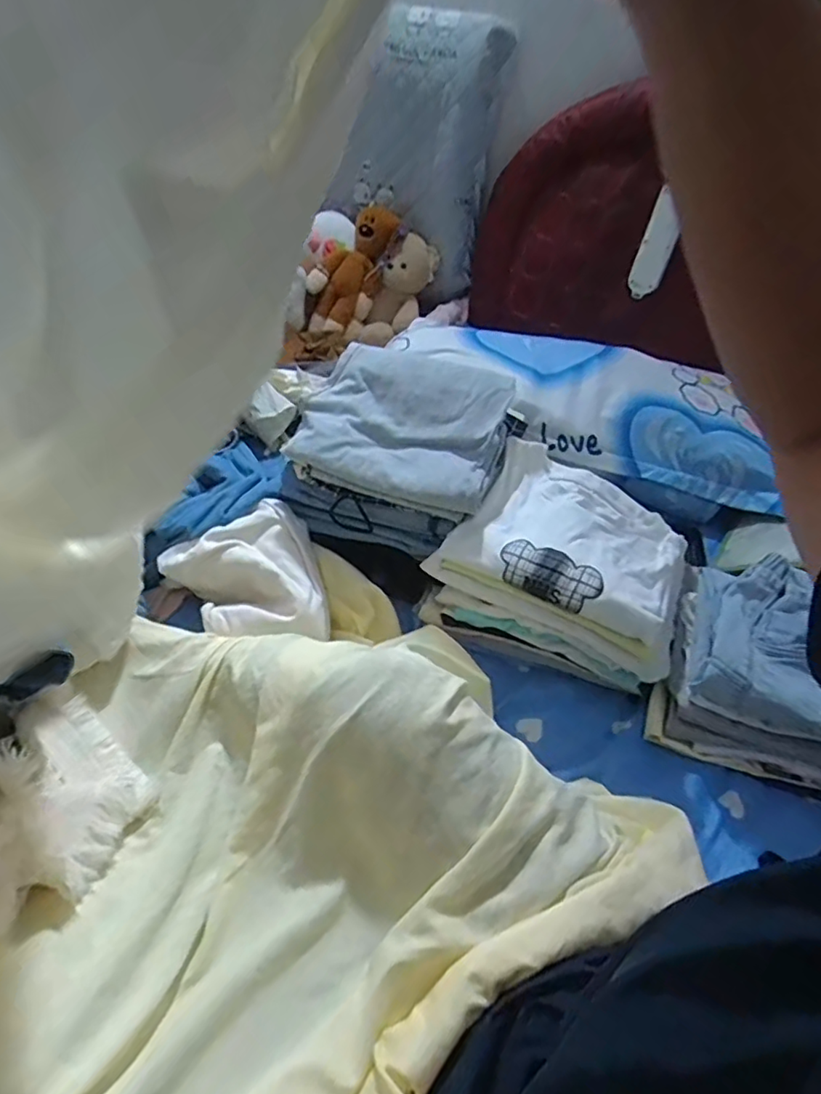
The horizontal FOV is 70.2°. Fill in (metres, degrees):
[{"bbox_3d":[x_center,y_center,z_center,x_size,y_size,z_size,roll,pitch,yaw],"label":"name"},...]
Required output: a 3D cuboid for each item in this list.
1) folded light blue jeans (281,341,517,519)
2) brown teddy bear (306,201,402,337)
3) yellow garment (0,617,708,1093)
[{"bbox_3d":[-0.009,-0.160,0.741,0.253,0.030,0.214,16,68,10],"label":"folded light blue jeans"},{"bbox_3d":[-0.132,-0.598,1.272,0.108,0.289,0.097,13,26,-51],"label":"brown teddy bear"},{"bbox_3d":[-0.115,0.260,0.460,0.543,0.126,0.523,26,48,21],"label":"yellow garment"}]

